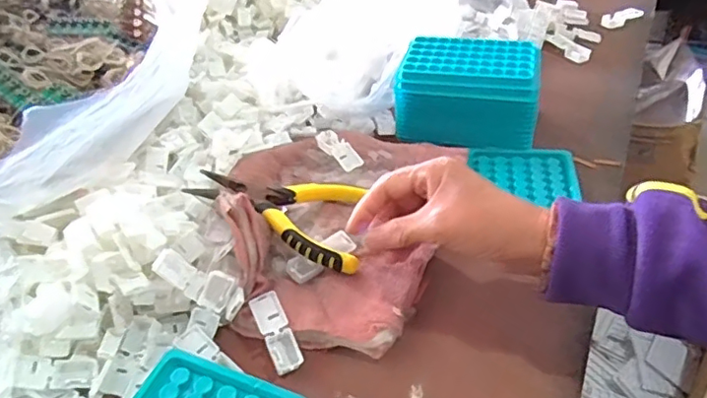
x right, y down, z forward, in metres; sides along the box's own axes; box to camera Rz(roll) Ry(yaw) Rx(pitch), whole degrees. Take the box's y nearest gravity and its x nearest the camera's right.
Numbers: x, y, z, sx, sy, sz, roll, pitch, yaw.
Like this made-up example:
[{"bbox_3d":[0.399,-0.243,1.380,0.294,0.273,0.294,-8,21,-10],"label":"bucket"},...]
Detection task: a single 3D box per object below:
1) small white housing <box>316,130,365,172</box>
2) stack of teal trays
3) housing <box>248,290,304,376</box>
[{"bbox_3d":[-0.014,-0.049,0.558,0.020,0.013,0.056,-28,46,-26],"label":"small white housing"},{"bbox_3d":[0.112,-0.106,0.568,0.136,0.071,0.093,3,41,8],"label":"stack of teal trays"},{"bbox_3d":[-0.053,0.091,0.401,0.021,0.009,0.058,-19,63,-18],"label":"housing"}]

